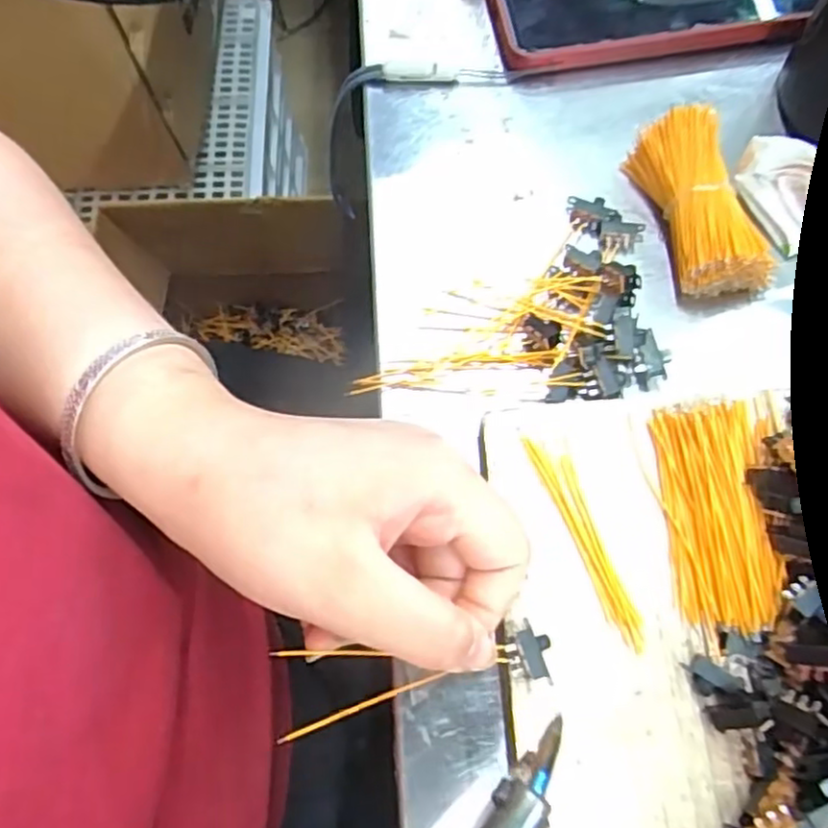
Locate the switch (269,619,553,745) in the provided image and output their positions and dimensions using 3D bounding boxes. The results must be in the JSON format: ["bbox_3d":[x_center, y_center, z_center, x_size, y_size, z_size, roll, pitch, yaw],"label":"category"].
[{"bbox_3d":[0.001,0.082,0.223,0.089,0.006,0.026,-6,70,-13],"label":"switch"}]

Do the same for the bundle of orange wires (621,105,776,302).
[{"bbox_3d":[0.123,-0.090,0.302,0.036,0.031,0.080,-15,70,-4],"label":"bundle of orange wires"}]

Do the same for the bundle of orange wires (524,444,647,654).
[{"bbox_3d":[0.062,0.044,0.249,0.013,0.004,0.079,-19,71,-6],"label":"bundle of orange wires"}]

